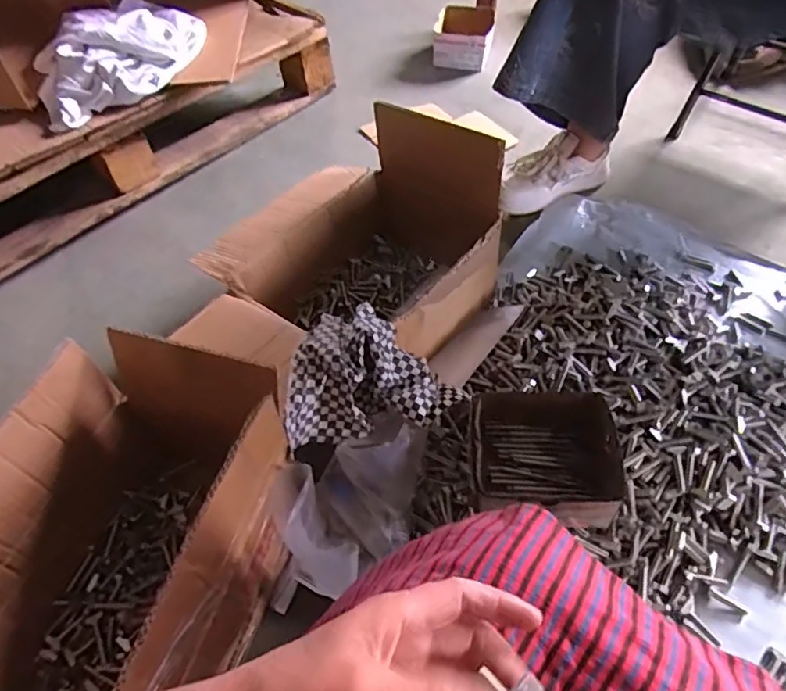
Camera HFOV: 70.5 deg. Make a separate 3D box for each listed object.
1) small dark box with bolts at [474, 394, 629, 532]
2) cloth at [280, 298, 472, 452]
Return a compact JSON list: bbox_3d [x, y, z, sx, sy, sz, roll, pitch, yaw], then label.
[{"bbox_3d":[0.166,0.122,0.632,0.152,0.085,0.144,6,48,9],"label":"small dark box with bolts"},{"bbox_3d":[-0.021,0.032,0.683,0.203,0.111,0.166,-4,47,0],"label":"cloth"}]

